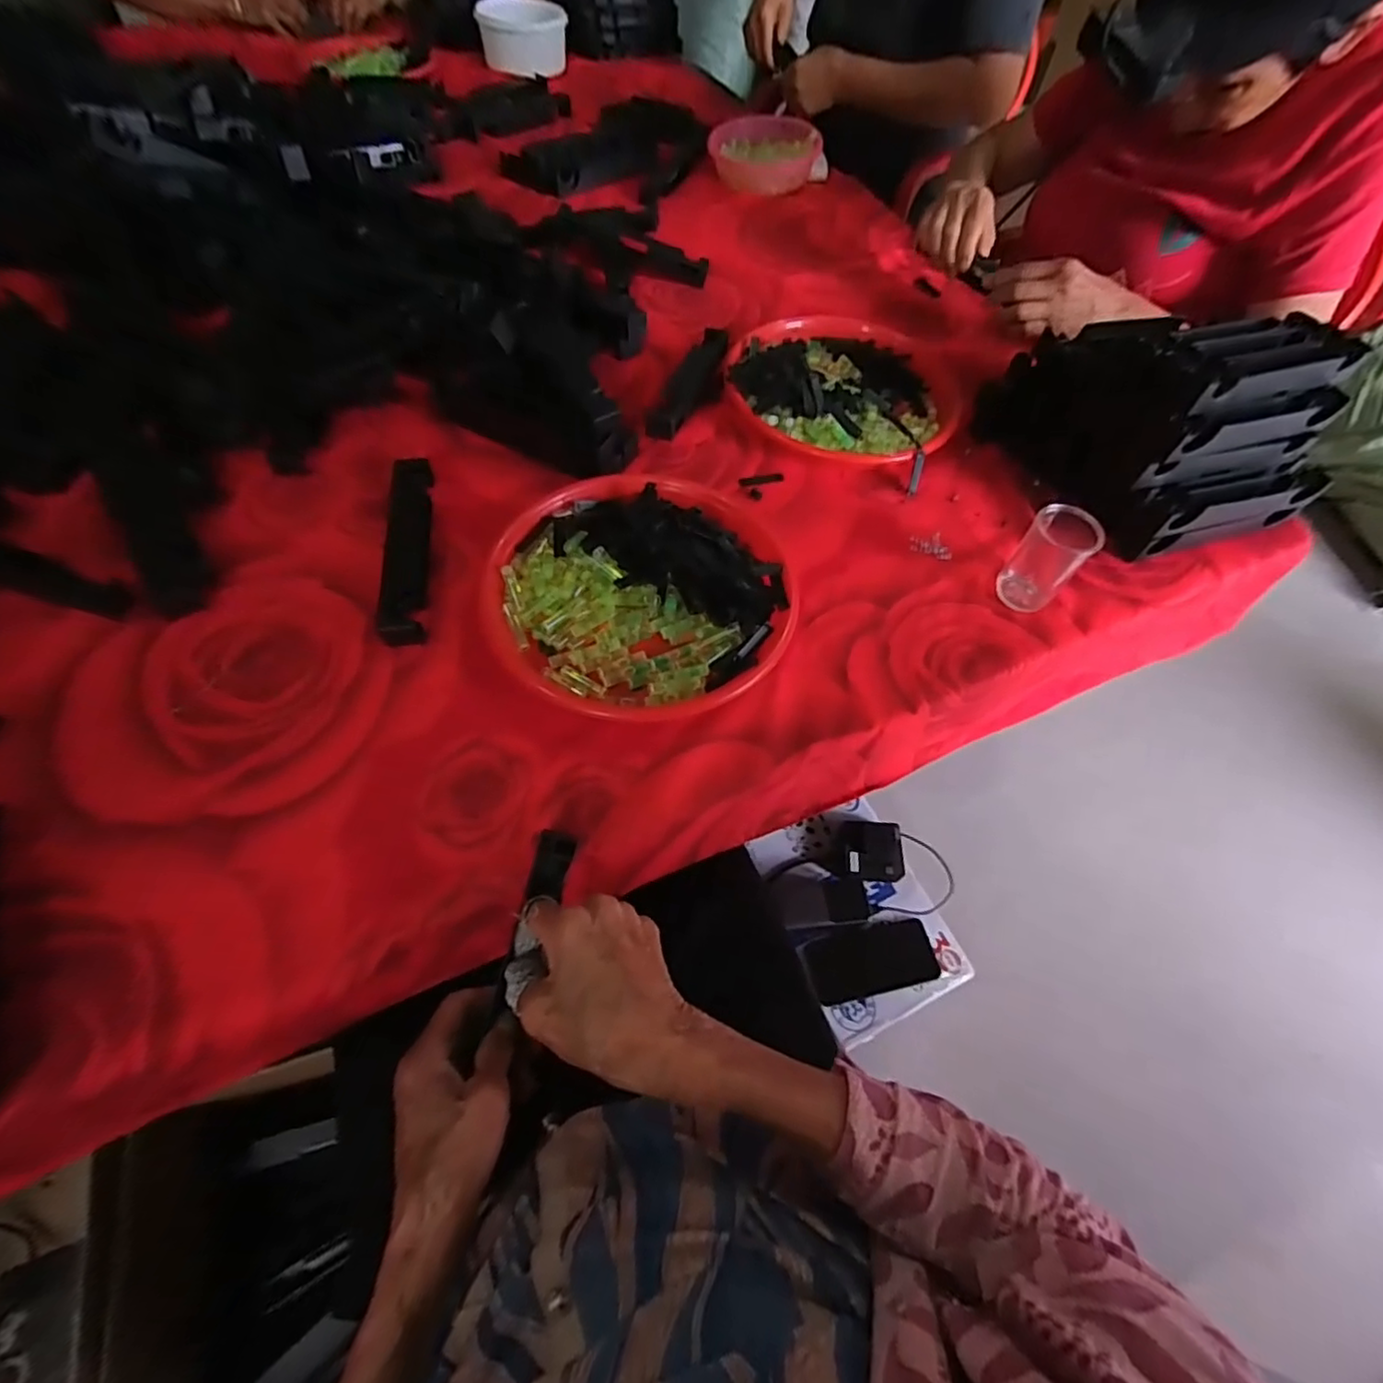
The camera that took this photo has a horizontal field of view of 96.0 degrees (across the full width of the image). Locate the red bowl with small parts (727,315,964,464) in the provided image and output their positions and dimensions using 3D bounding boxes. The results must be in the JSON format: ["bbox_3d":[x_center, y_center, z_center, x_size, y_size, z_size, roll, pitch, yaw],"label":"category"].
[{"bbox_3d":[0.169,-0.341,0.680,0.244,0.051,0.225,2,58,-3],"label":"red bowl with small parts"}]

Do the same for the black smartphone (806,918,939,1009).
[{"bbox_3d":[0.220,0.327,0.757,0.155,0.011,0.074,-9,61,-10],"label":"black smartphone"}]

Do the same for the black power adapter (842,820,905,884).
[{"bbox_3d":[0.236,0.211,0.810,0.073,0.035,0.075,4,59,-3],"label":"black power adapter"}]

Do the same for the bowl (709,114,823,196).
[{"bbox_3d":[0.116,-0.843,0.979,0.180,0.056,0.143,8,59,0],"label":"bowl"}]

